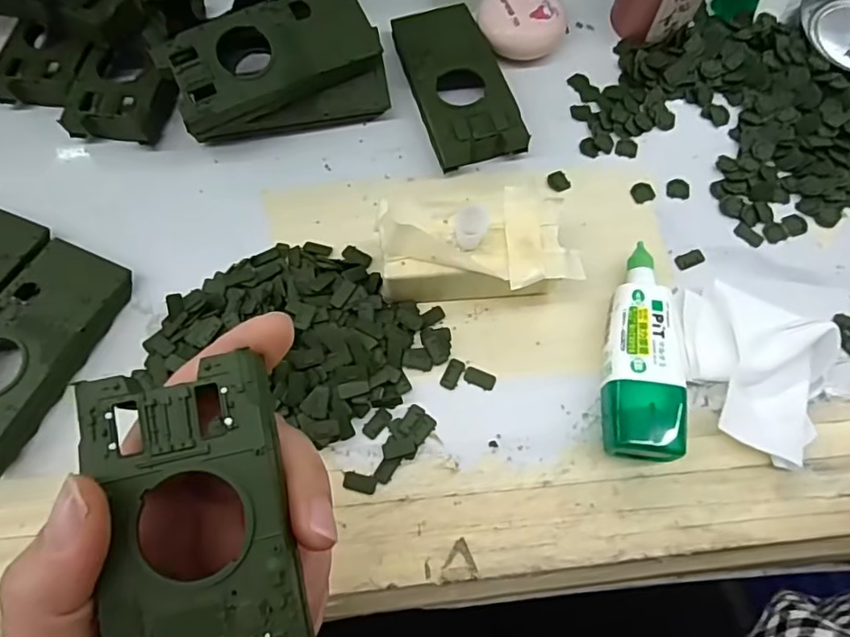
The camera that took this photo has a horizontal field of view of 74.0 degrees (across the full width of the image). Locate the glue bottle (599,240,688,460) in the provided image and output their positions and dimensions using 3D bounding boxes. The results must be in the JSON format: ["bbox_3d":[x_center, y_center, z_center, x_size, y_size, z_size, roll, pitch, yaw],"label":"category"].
[{"bbox_3d":[0.094,0.014,0.250,0.033,0.027,0.096,8,70,2],"label":"glue bottle"}]

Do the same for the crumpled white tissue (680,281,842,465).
[{"bbox_3d":[0.148,0.022,0.247,0.057,0.023,0.077,5,70,1],"label":"crumpled white tissue"}]

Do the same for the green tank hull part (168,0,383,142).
[{"bbox_3d":[-0.077,-0.132,0.285,0.107,0.017,0.048,-30,92,-13],"label":"green tank hull part"}]

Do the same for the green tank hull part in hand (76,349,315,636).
[{"bbox_3d":[-0.055,0.064,0.142,0.045,0.015,0.101,-11,82,-5],"label":"green tank hull part in hand"}]

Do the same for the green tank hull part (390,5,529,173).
[{"bbox_3d":[0.017,-0.129,0.305,0.045,0.020,0.103,-15,71,-6],"label":"green tank hull part"}]

